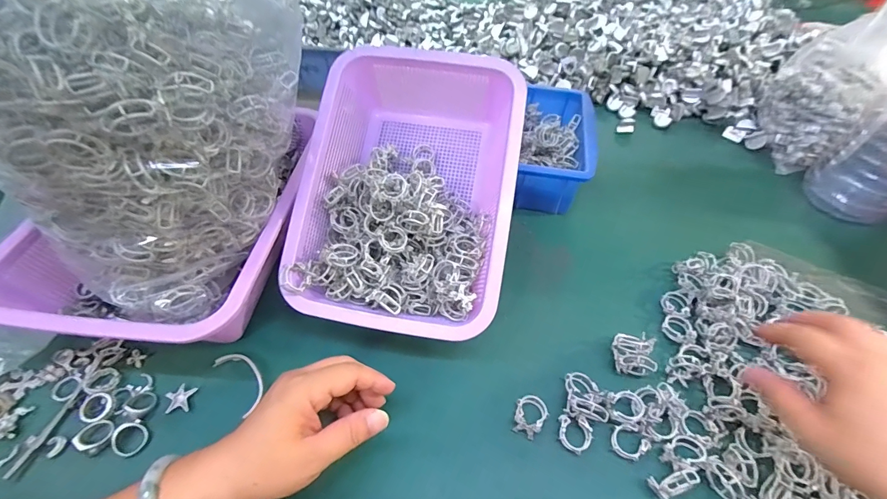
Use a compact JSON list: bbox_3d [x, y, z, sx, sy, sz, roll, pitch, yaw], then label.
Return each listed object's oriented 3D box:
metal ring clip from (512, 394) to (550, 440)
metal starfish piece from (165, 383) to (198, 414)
[{"bbox_3d":[0.073,0.140,0.323,0.025,0.011,0.033,24,56,15],"label":"metal ring clip"},{"bbox_3d":[-0.229,0.130,0.333,0.022,0.006,0.022,-7,53,-6],"label":"metal starfish piece"}]

